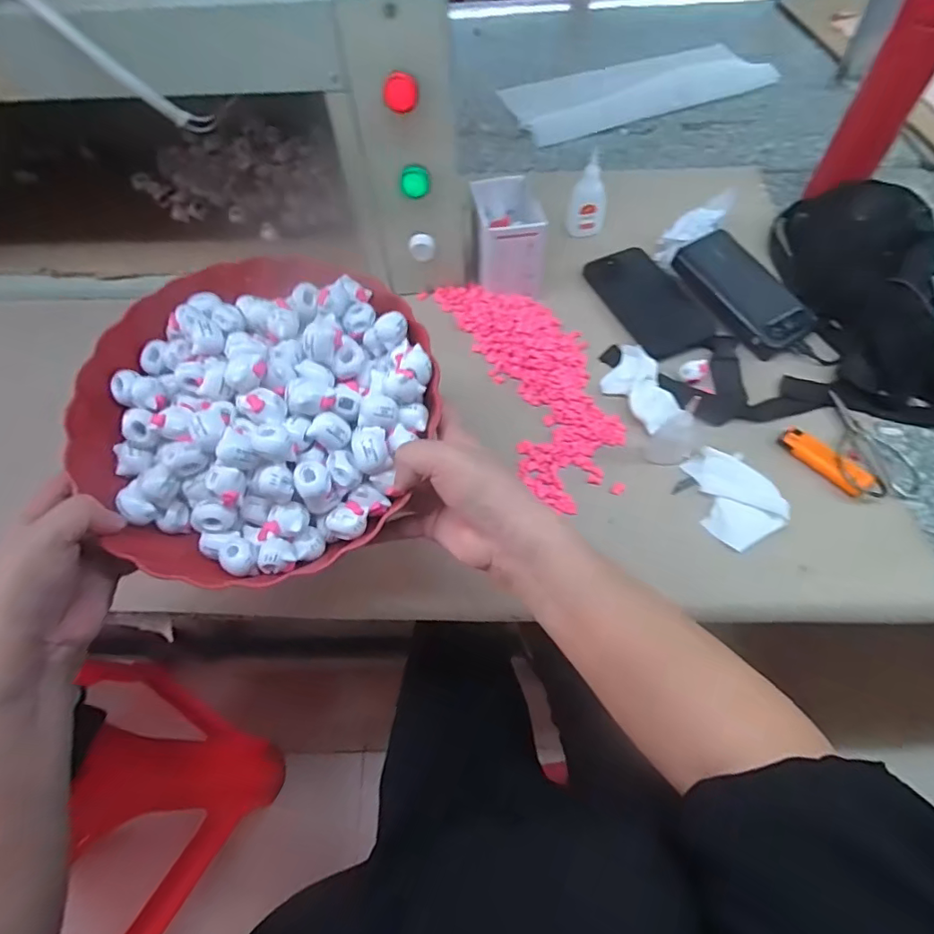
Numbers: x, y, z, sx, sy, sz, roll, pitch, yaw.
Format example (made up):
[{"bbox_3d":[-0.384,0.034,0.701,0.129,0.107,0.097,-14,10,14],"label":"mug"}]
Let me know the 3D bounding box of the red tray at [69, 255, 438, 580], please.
[{"bbox_3d":[-0.147,-0.051,0.373,0.247,0.062,0.235,39,69,23],"label":"red tray"}]

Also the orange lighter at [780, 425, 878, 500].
[{"bbox_3d":[0.323,-0.006,0.485,0.027,0.009,0.081,-37,64,-16],"label":"orange lighter"}]

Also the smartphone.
[{"bbox_3d":[0.200,-0.189,0.601,0.074,0.015,0.157,-22,60,-8],"label":"smartphone"}]

